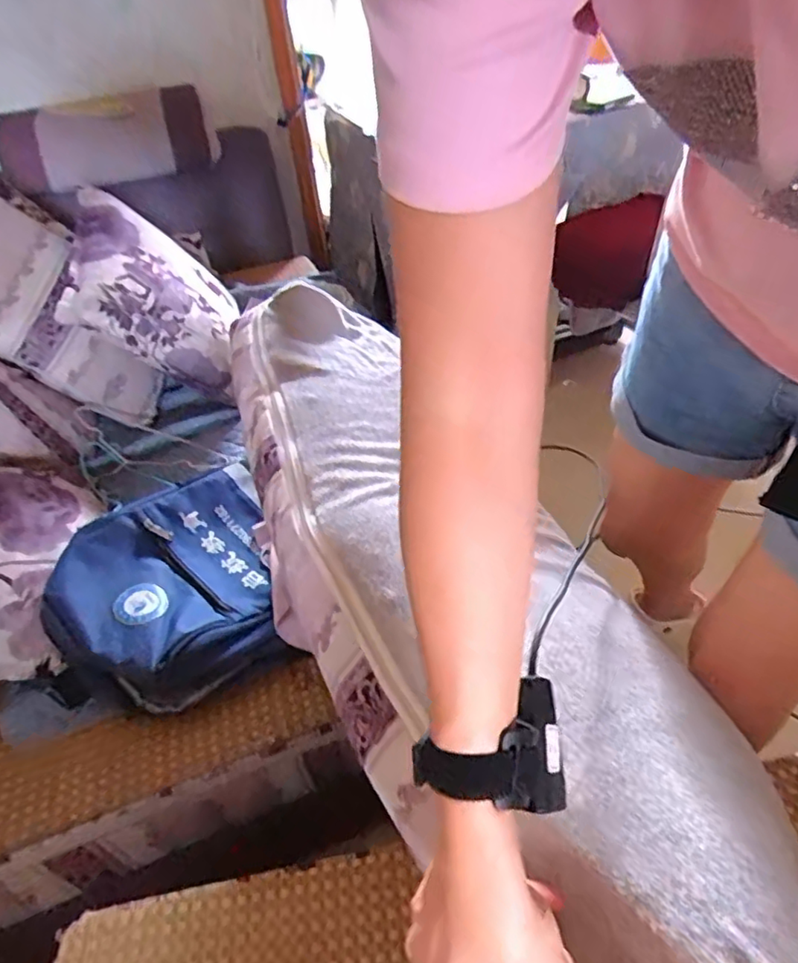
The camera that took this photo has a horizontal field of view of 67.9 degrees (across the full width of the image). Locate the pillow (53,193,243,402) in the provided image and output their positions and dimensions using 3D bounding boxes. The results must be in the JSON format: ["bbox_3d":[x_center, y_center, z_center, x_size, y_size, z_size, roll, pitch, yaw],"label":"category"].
[{"bbox_3d":[-0.458,-0.367,1.186,0.090,0.406,0.415,-40,40,28],"label":"pillow"}]

